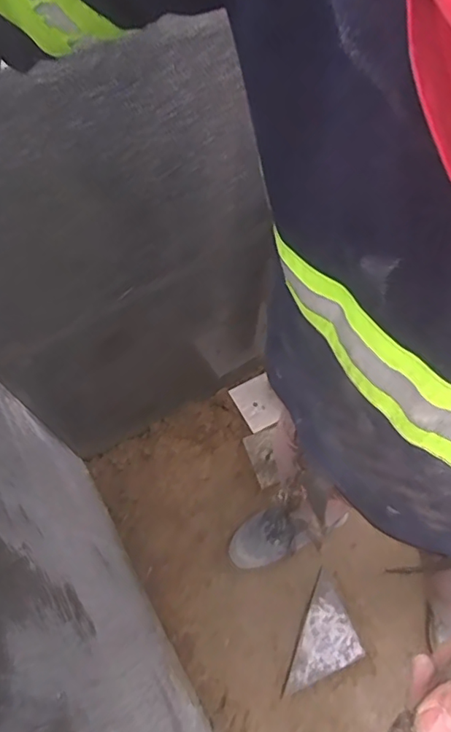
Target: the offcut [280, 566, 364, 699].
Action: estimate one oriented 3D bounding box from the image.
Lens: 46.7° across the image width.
[{"bbox_3d":[0.233,0.615,1.164,0.127,0.018,0.254,20,67,11],"label":"offcut"}]

